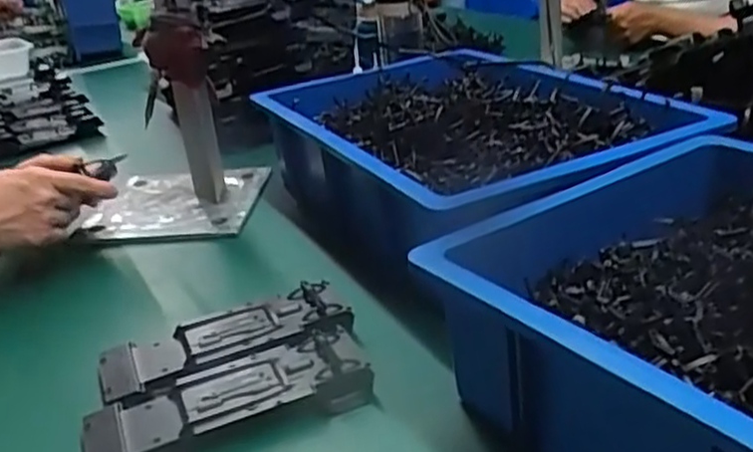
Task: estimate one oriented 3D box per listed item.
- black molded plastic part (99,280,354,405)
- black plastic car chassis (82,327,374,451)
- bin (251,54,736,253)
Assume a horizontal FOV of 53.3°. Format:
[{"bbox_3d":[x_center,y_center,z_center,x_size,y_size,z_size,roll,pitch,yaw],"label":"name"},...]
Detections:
[{"bbox_3d":[-0.116,0.088,0.585,0.192,0.019,0.078,-14,26,-15],"label":"black molded plastic part"},{"bbox_3d":[-0.101,0.122,0.518,0.193,0.024,0.071,-15,26,-18],"label":"black plastic car chassis"},{"bbox_3d":[0.085,-0.086,0.794,0.302,0.115,0.479,-17,27,-21],"label":"bin"}]

